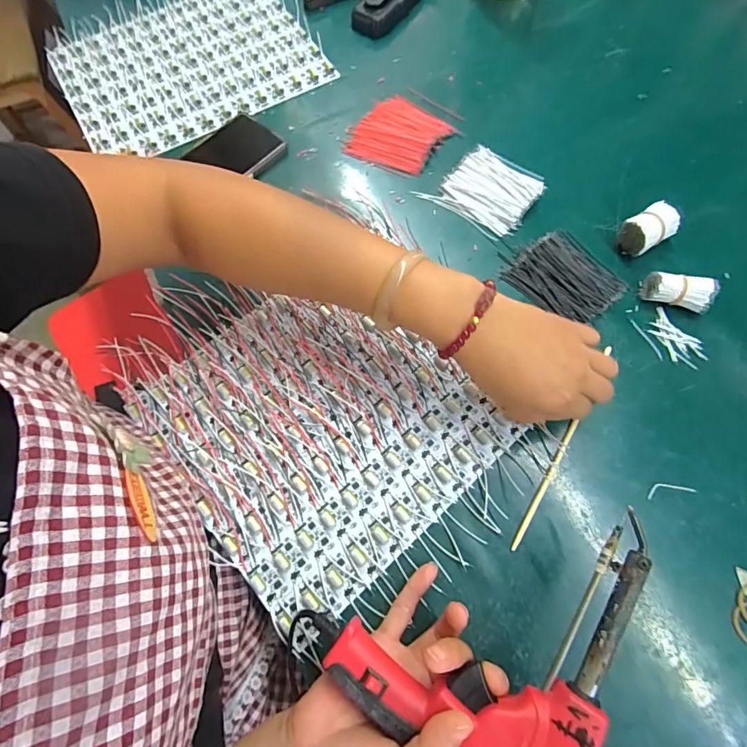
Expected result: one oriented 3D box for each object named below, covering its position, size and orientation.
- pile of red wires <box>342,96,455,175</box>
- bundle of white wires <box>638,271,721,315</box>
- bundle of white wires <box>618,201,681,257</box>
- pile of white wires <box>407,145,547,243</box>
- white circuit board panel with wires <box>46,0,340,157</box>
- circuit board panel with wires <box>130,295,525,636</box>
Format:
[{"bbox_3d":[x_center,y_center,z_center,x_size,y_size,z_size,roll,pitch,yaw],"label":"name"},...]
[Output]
[{"bbox_3d":[0.026,-0.263,0.485,0.094,0.010,0.090,31,73,12],"label":"pile of red wires"},{"bbox_3d":[0.269,-0.072,0.391,0.053,0.024,0.025,16,71,7],"label":"bundle of white wires"},{"bbox_3d":[0.256,-0.134,0.412,0.045,0.031,0.032,-30,72,-10],"label":"bundle of white wires"},{"bbox_3d":[0.116,-0.190,0.450,0.097,0.010,0.087,37,74,13],"label":"pile of white wires"},{"bbox_3d":[-0.226,-0.378,0.539,0.290,0.010,0.236,-29,72,-9],"label":"white circuit board panel with wires"},{"bbox_3d":[-0.045,0.039,0.370,0.229,0.007,0.242,-39,74,-12],"label":"circuit board panel with wires"}]

